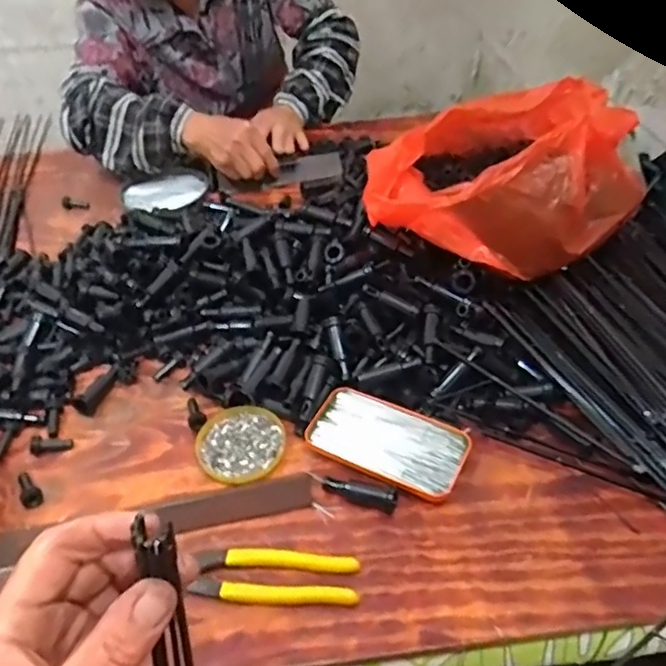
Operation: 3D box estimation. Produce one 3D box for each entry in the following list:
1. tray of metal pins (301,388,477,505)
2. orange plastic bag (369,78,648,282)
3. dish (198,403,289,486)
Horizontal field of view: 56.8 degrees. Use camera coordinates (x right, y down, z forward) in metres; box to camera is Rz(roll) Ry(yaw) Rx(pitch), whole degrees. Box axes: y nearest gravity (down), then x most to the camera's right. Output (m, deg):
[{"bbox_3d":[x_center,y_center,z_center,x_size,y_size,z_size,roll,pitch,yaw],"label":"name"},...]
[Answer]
[{"bbox_3d":[0.051,0.101,0.580,0.143,0.021,0.076,18,47,21],"label":"tray of metal pins"},{"bbox_3d":[0.195,-0.194,0.730,0.303,0.127,0.263,1,43,4],"label":"orange plastic bag"},{"bbox_3d":[-0.088,0.106,0.595,0.081,0.008,0.090,-10,44,-8],"label":"dish"}]

